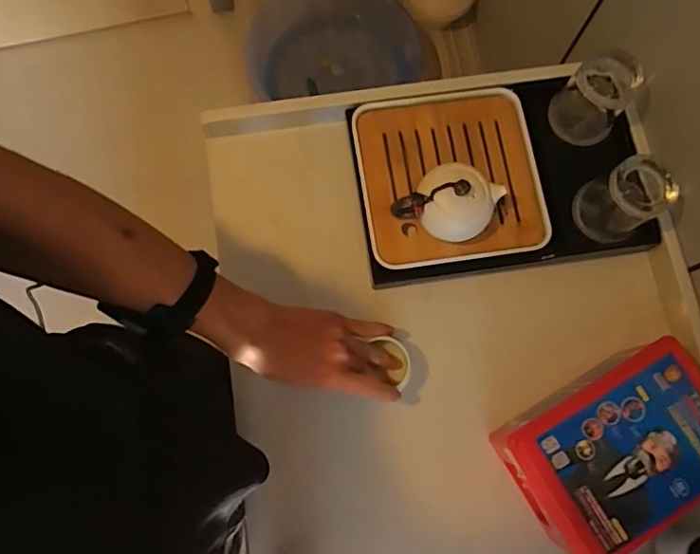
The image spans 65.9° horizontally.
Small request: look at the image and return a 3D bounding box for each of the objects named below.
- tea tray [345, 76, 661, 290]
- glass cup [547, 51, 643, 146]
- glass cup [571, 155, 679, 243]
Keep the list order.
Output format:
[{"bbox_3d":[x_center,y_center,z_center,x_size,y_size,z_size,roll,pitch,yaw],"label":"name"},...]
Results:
[{"bbox_3d":[0.169,-0.117,0.628,0.317,0.037,0.215,-9,78,-2],"label":"tea tray"},{"bbox_3d":[0.283,-0.207,0.616,0.071,0.095,0.073,0,77,0],"label":"glass cup"},{"bbox_3d":[0.292,-0.080,0.590,0.062,0.107,0.069,-44,81,-9],"label":"glass cup"}]

